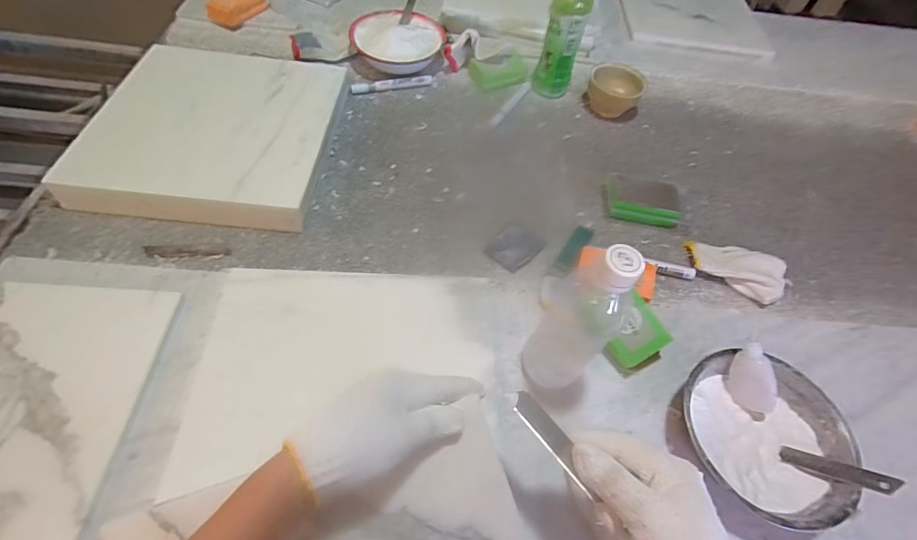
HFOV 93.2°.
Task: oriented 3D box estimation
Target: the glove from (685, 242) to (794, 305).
[{"bbox_3d":[0.373,-0.005,0.583,0.127,0.023,0.066,27,55,14],"label":"glove"}]

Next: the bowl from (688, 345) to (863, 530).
[{"bbox_3d":[0.303,0.165,0.432,0.155,0.047,0.157,2,53,-3],"label":"bowl"}]

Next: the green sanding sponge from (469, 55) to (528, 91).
[{"bbox_3d":[0.076,-0.361,0.777,0.105,0.038,0.053,-21,61,-17],"label":"green sanding sponge"}]

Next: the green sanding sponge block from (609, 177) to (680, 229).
[{"bbox_3d":[0.269,-0.096,0.632,0.100,0.027,0.056,13,53,4],"label":"green sanding sponge block"}]

